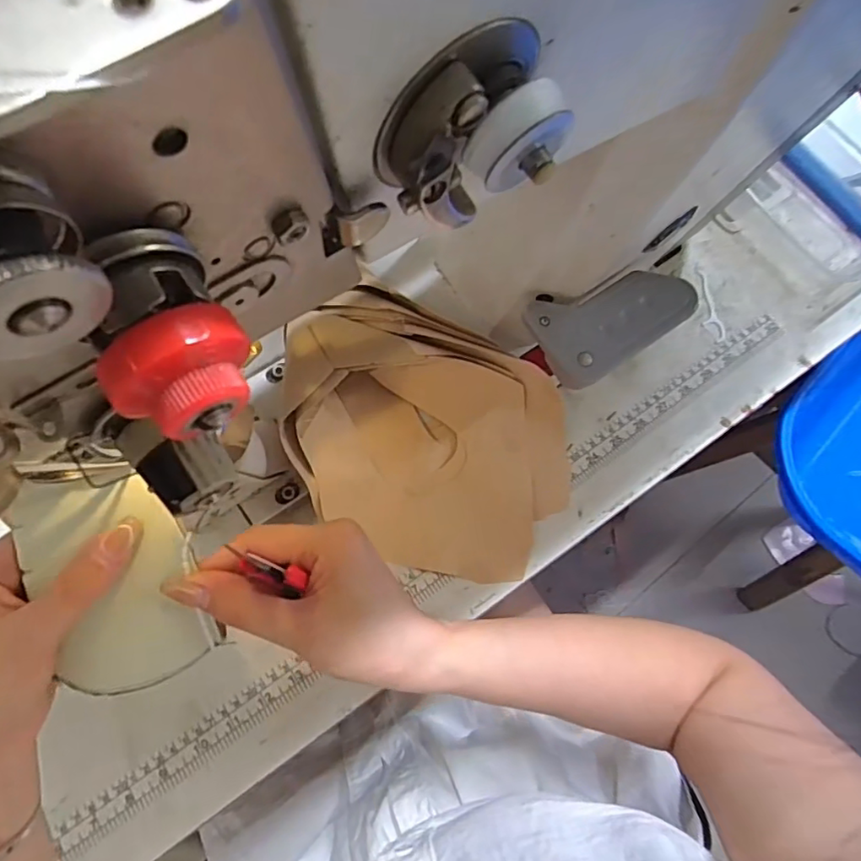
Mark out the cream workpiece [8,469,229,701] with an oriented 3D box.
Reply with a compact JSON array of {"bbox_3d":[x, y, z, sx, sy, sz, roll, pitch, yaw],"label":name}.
[{"bbox_3d":[-0.143,0.069,0.264,0.068,0.010,0.102,-16,98,-7],"label":"cream workpiece"}]

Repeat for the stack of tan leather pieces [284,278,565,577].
[{"bbox_3d":[0.002,0.002,0.422,0.217,0.083,0.176,21,73,6],"label":"stack of tan leather pieces"}]

